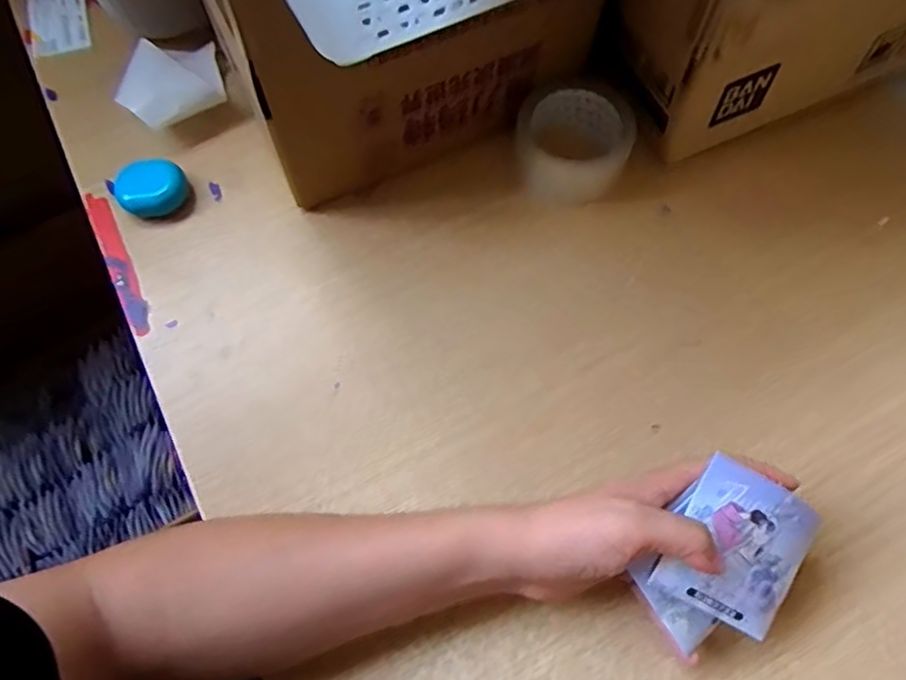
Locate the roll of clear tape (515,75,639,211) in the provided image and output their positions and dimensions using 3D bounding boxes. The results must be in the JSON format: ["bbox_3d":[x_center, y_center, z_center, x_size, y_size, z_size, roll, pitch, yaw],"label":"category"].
[{"bbox_3d":[0.101,-0.166,0.545,0.094,0.039,0.100,0,67,-1],"label":"roll of clear tape"}]

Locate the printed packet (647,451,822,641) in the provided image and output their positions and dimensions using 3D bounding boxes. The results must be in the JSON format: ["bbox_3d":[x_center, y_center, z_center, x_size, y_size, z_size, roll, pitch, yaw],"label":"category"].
[{"bbox_3d":[0.169,0.124,0.382,0.085,0.008,0.084,30,88,-13],"label":"printed packet"}]

